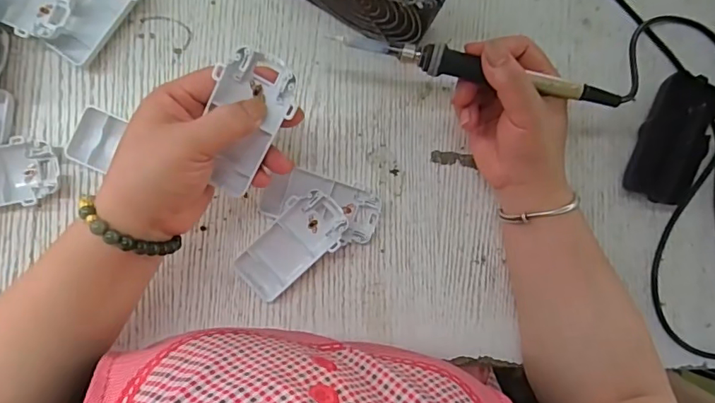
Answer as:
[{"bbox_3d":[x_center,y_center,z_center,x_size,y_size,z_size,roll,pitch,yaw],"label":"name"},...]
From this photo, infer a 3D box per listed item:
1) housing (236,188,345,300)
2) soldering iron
[{"bbox_3d":[-0.052,0.033,0.388,0.093,0.015,0.049,-40,92,4],"label":"housing"},{"bbox_3d":[0.089,-0.091,0.345,0.210,0.017,0.019,12,89,-1],"label":"soldering iron"}]

